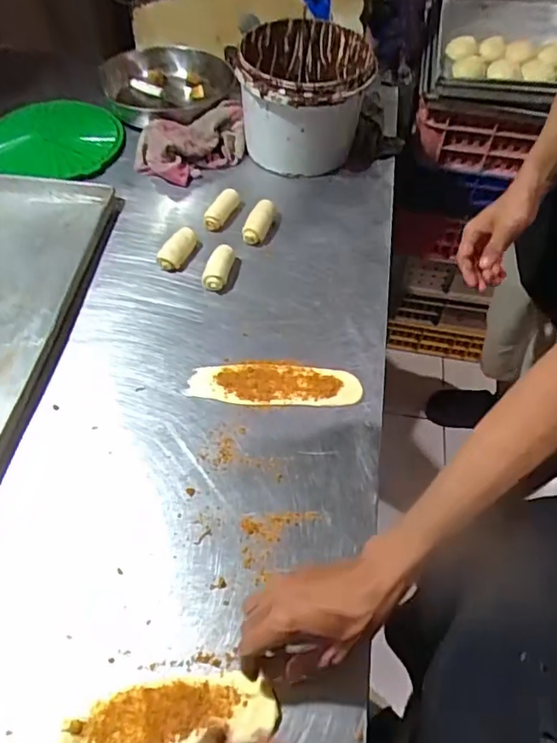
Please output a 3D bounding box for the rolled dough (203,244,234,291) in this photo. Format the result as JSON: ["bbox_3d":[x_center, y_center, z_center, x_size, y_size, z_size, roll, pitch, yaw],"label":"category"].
[{"bbox_3d":[-0.088,-0.157,0.825,0.038,0.033,0.077,8,56,3],"label":"rolled dough"}]

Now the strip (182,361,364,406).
[{"bbox_3d":[-0.005,0.016,0.712,0.217,0.009,0.064,4,56,0],"label":"strip"}]

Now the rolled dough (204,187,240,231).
[{"bbox_3d":[-0.089,-0.269,0.899,0.030,0.041,0.088,20,57,11],"label":"rolled dough"}]

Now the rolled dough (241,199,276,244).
[{"bbox_3d":[-0.029,-0.236,0.876,0.035,0.046,0.065,18,57,10],"label":"rolled dough"}]

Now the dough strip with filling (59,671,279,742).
[{"bbox_3d":[-0.100,0.314,0.503,0.188,0.006,0.060,-8,56,-4],"label":"dough strip with filling"}]

